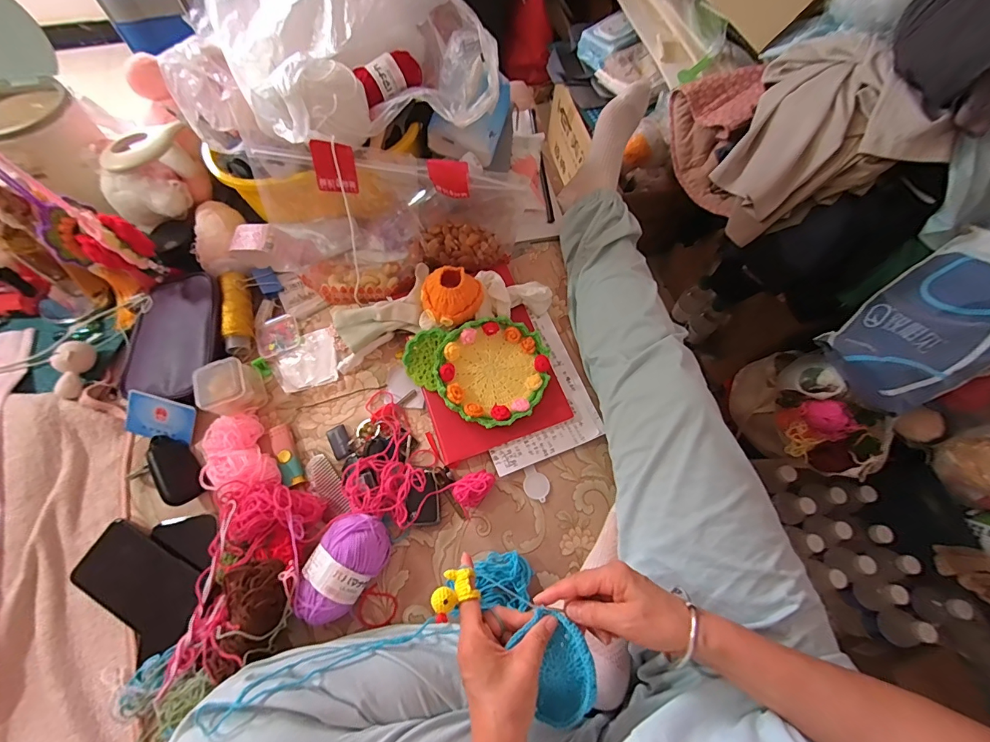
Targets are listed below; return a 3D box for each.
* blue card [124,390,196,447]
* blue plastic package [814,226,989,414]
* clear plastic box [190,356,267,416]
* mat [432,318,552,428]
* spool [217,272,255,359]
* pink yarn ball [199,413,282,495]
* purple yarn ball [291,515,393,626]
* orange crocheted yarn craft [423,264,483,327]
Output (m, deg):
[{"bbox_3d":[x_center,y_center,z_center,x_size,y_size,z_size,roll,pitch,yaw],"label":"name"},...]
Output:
[{"bbox_3d":[-0.417,0.060,0.521,0.085,0.006,0.054,15,96,-1],"label":"blue card"},{"bbox_3d":[0.662,-0.076,0.623,0.288,0.067,0.169,-41,54,13],"label":"blue plastic package"},{"bbox_3d":[-0.326,0.023,0.517,0.061,0.051,0.055,-29,71,-13],"label":"clear plastic box"},{"bbox_3d":[-0.003,0.000,0.540,0.139,0.025,0.138,3,72,-10],"label":"mat"},{"bbox_3d":[-0.345,-0.079,0.562,0.033,0.027,0.114,-12,68,-7],"label":"spool"},{"bbox_3d":[-0.311,0.104,0.497,0.077,0.043,0.106,-29,71,-13],"label":"pink yarn ball"},{"bbox_3d":[-0.165,0.212,0.456,0.065,0.057,0.111,32,70,11],"label":"purple yarn ball"},{"bbox_3d":[-0.054,-0.094,0.539,0.079,0.050,0.064,-2,67,-3],"label":"orange crocheted yarn craft"}]

